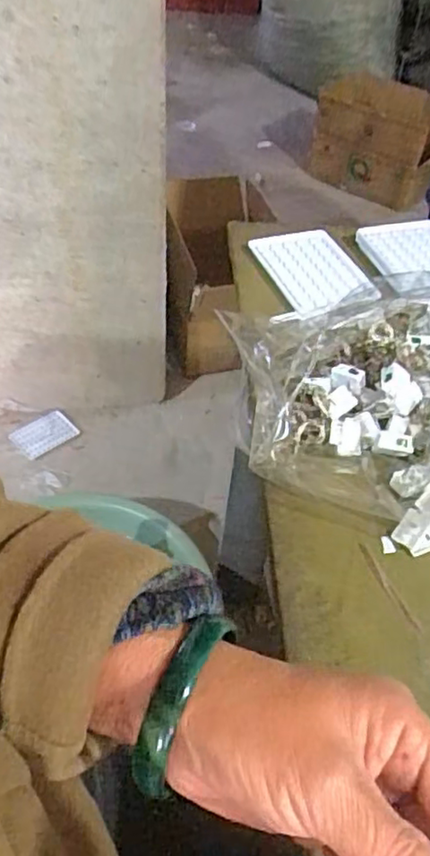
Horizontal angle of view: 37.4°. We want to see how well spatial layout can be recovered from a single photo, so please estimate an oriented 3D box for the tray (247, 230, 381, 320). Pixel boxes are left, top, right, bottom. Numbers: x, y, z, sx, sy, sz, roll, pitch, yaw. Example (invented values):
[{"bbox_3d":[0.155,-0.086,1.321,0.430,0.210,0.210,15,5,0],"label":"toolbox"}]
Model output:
[{"bbox_3d":[0.103,-0.166,0.670,0.092,0.010,0.114,-22,63,-13],"label":"tray"}]

